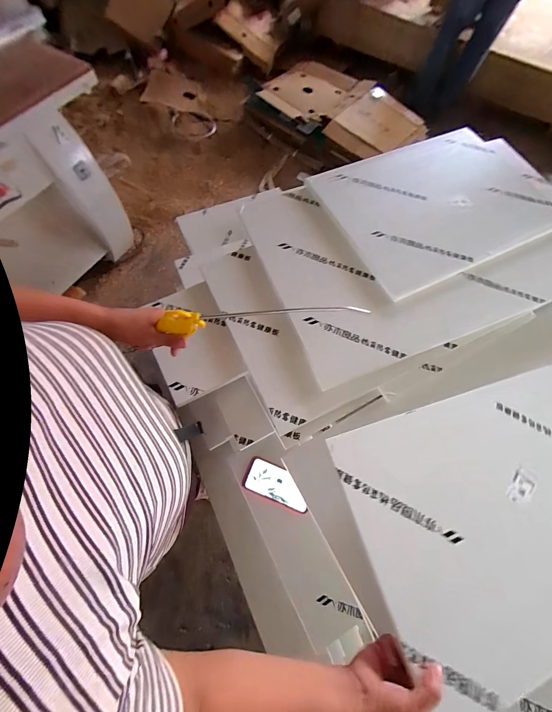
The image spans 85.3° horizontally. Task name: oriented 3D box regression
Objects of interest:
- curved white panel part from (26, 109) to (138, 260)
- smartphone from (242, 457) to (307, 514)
[{"bbox_3d":[-0.873,-0.756,1.436,0.190,0.663,0.175,-27,71,-13],"label":"curved white panel part"},{"bbox_3d":[0.003,0.306,0.715,0.157,0.011,0.077,21,69,6],"label":"smartphone"}]

